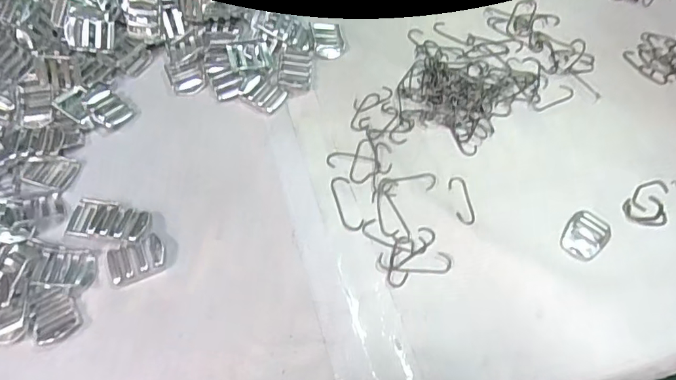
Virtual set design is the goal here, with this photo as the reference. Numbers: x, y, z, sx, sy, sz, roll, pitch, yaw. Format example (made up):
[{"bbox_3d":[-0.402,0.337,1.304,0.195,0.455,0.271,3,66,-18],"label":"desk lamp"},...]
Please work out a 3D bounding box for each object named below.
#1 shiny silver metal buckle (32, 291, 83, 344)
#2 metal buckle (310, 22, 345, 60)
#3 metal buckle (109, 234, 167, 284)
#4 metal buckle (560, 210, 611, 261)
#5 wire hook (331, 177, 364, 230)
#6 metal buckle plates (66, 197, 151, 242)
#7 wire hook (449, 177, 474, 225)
[{"bbox_3d":[-0.192,0.084,0.351,0.028,0.005,0.035,-19,63,-12],"label":"shiny silver metal buckle"},{"bbox_3d":[-0.009,-0.141,0.483,0.028,0.009,0.039,-6,61,-5],"label":"metal buckle"},{"bbox_3d":[-0.145,0.050,0.372,0.040,0.007,0.025,-23,64,-14],"label":"metal buckle"},{"bbox_3d":[0.189,0.034,0.395,0.030,0.004,0.042,40,67,19],"label":"metal buckle"},{"bbox_3d":[0.007,0.009,0.402,0.016,0.004,0.049,-15,62,-9],"label":"wire hook"},{"bbox_3d":[-0.171,0.021,0.386,0.061,0.010,0.032,9,61,4],"label":"metal buckle plates"},{"bbox_3d":[0.098,0.007,0.406,0.015,0.004,0.043,-6,61,-5],"label":"wire hook"}]

